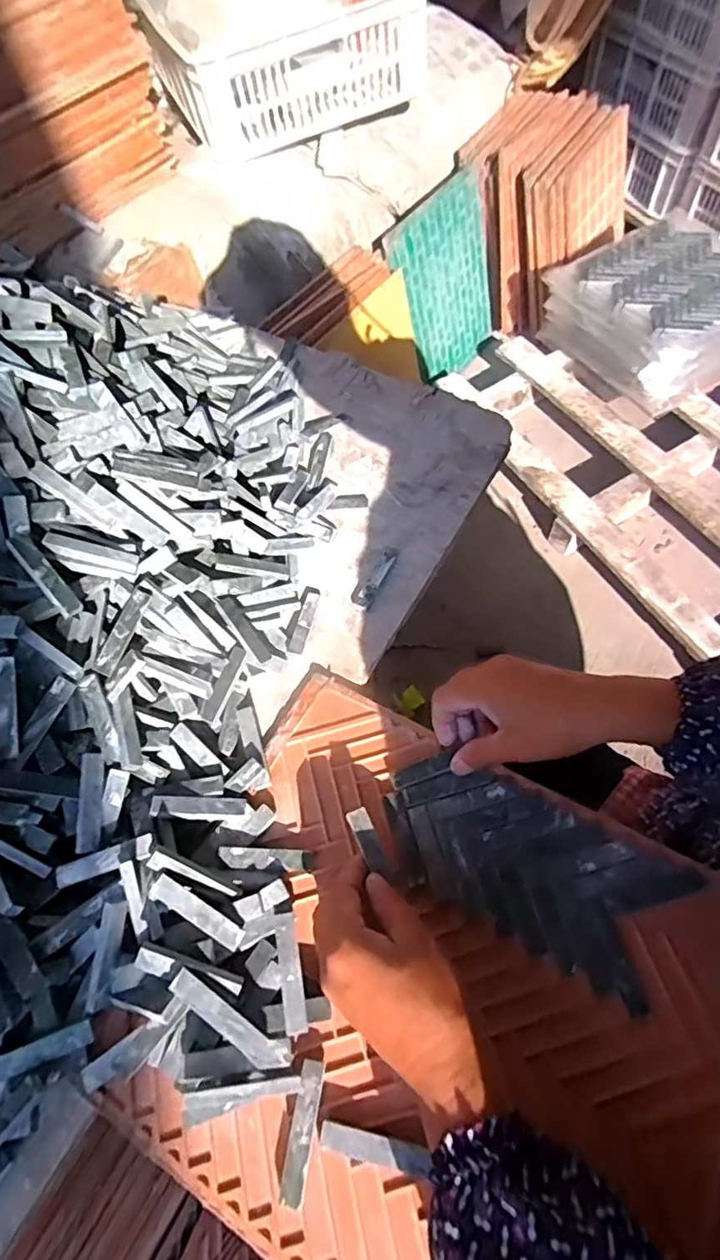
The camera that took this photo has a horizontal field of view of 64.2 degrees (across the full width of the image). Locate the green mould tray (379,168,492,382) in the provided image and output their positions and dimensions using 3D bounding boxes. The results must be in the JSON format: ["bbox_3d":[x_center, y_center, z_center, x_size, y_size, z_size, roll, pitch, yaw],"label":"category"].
[{"bbox_3d":[0.169,-0.659,1.113,0.017,0.323,0.304,31,68,33],"label":"green mould tray"}]

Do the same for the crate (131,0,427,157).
[{"bbox_3d":[-0.144,-1.048,0.995,0.432,0.152,0.477,-19,62,-7],"label":"crate"}]

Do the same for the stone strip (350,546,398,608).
[{"bbox_3d":[0.013,-0.048,0.498,0.020,0.010,0.065,25,65,16],"label":"stone strip"}]

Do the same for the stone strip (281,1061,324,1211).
[{"bbox_3d":[-0.032,0.280,0.321,0.013,0.010,0.062,8,62,8],"label":"stone strip"}]

